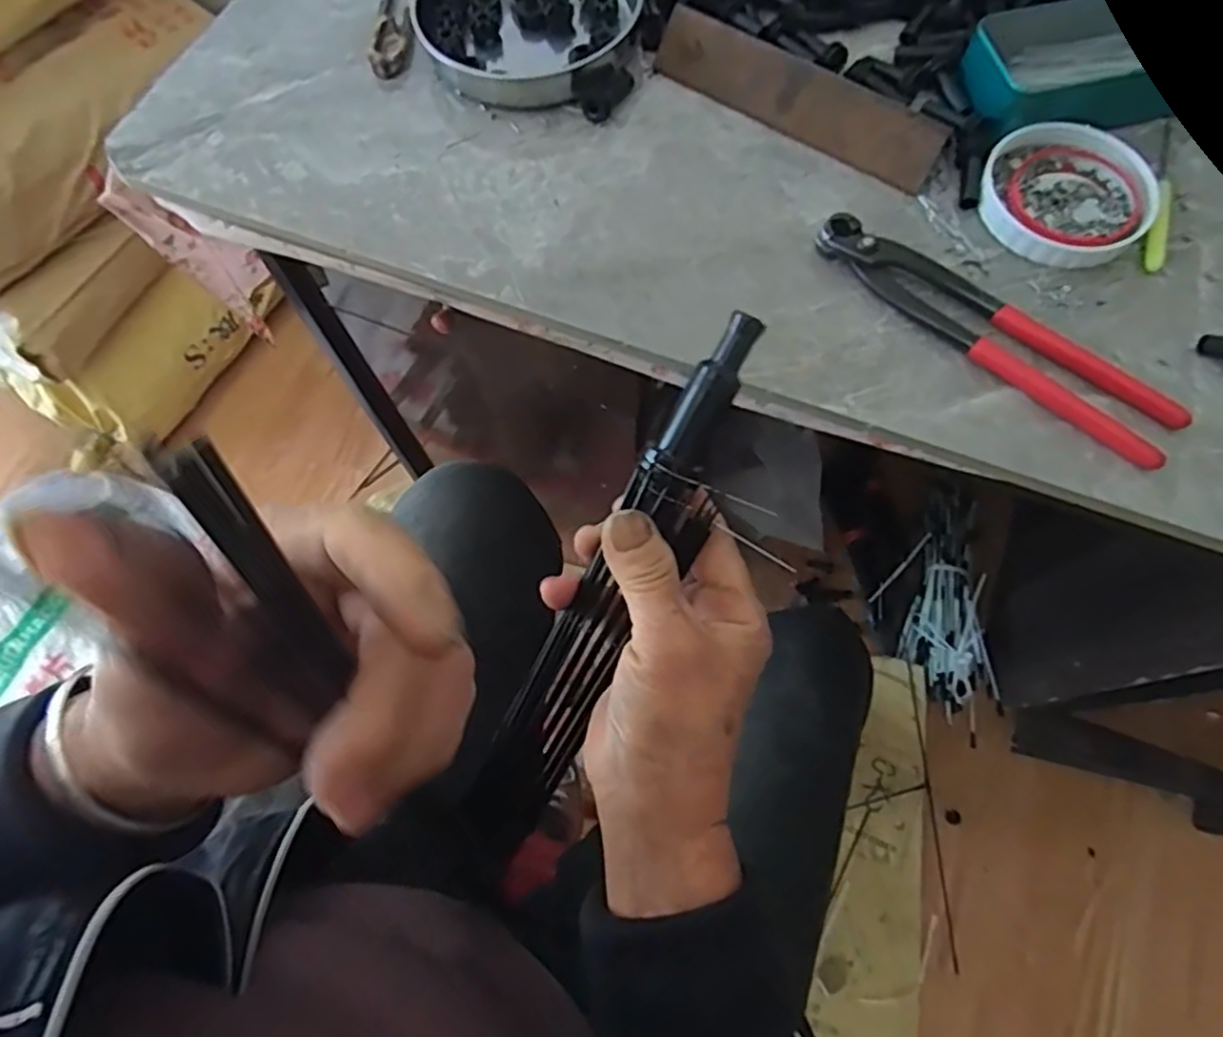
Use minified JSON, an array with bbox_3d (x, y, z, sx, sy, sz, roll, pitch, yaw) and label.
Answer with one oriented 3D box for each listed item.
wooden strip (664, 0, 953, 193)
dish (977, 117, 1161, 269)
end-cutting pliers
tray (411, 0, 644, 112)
[{"bbox_3d":[0.107,-0.246,0.417,0.178,0.037,0.006,34,37,13],"label":"wooden strip"},{"bbox_3d":[0.251,-0.180,0.393,0.085,0.015,0.090,-1,70,2],"label":"dish"},{"bbox_3d":[0.194,-0.097,0.365,0.196,0.016,0.038,39,76,14],"label":"end-cutting pliers"},{"bbox_3d":[-0.054,-0.320,0.449,0.131,0.022,0.139,-1,70,2],"label":"tray"}]

